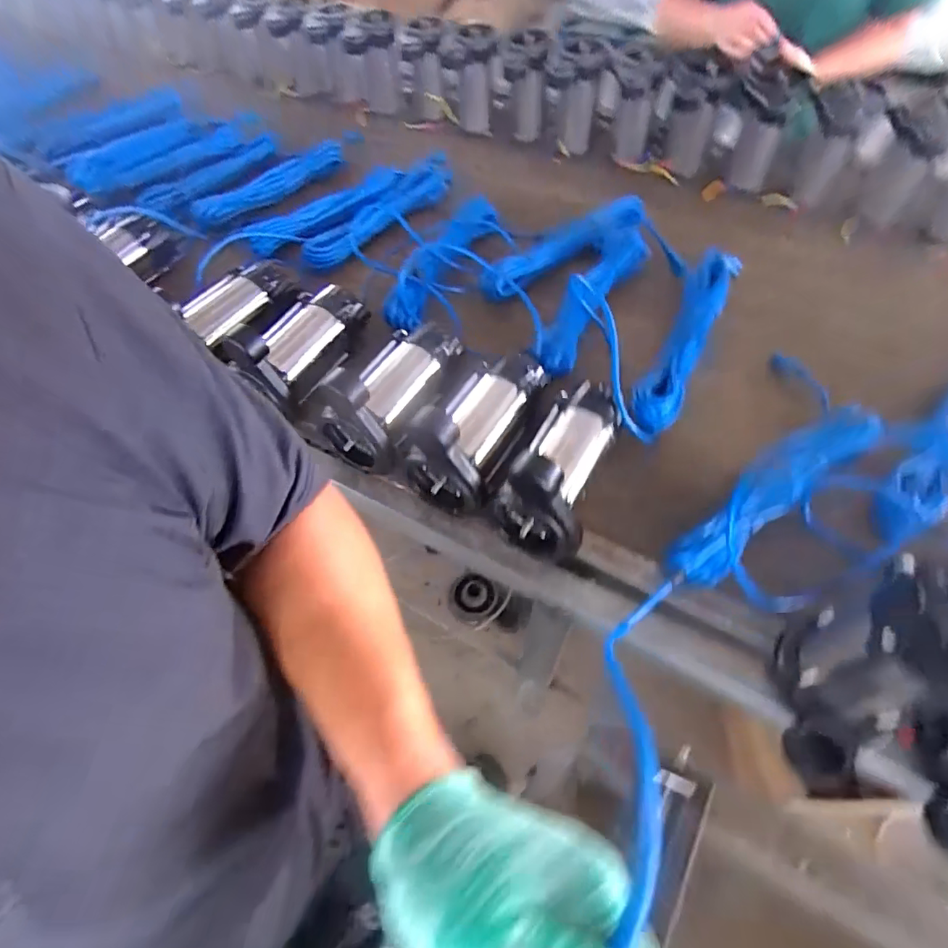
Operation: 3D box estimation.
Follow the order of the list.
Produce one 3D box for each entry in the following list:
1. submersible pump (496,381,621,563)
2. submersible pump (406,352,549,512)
[{"bbox_3d":[0.110,-0.031,0.666,0.109,0.153,0.218,19,59,15],"label":"submersible pump"},{"bbox_3d":[-0.011,-0.086,0.707,0.118,0.142,0.221,20,60,16],"label":"submersible pump"}]

